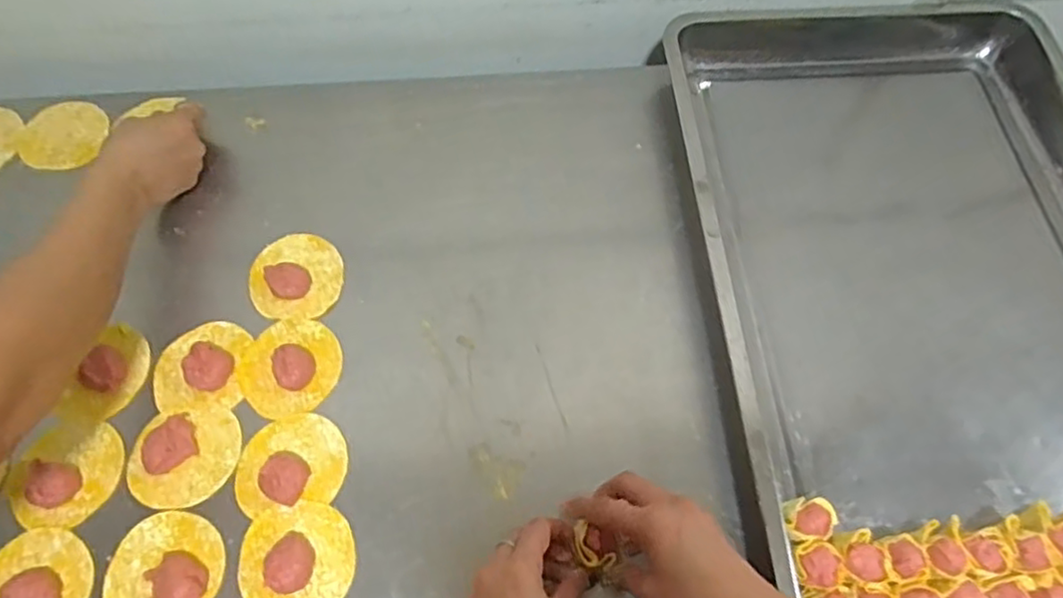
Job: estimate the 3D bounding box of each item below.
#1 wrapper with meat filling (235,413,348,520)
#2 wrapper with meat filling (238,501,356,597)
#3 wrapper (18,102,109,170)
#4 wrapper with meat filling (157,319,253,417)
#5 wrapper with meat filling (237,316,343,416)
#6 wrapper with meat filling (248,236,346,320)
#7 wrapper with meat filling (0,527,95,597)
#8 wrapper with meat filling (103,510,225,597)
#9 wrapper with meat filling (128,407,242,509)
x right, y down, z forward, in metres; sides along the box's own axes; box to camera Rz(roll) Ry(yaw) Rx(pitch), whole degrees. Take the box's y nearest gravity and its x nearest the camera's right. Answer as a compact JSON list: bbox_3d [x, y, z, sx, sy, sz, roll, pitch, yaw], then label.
[{"bbox_3d":[-0.187,0.122,0.493,0.082,0.023,0.071,-8,64,-5],"label":"wrapper with meat filling"},{"bbox_3d":[-0.171,0.186,0.460,0.080,0.023,0.076,-2,64,-2],"label":"wrapper with meat filling"},{"bbox_3d":[-0.470,-0.166,0.645,0.075,0.008,0.080,1,64,0],"label":"wrapper"},{"bbox_3d":[-0.275,0.052,0.526,0.074,0.023,0.076,-3,64,-2],"label":"wrapper with meat filling"},{"bbox_3d":[-0.200,0.052,0.528,0.080,0.021,0.083,0,64,-1],"label":"wrapper with meat filling"},{"bbox_3d":[-0.210,-0.024,0.569,0.080,0.017,0.083,0,64,-1],"label":"wrapper with meat filling"},{"bbox_3d":[-0.358,0.204,0.454,0.078,0.020,0.076,0,64,-1],"label":"wrapper with meat filling"},{"bbox_3d":[-0.267,0.194,0.457,0.078,0.019,0.079,-3,64,-2],"label":"wrapper with meat filling"},{"bbox_3d":[-0.272,0.120,0.494,0.081,0.021,0.073,-11,64,-6],"label":"wrapper with meat filling"}]

